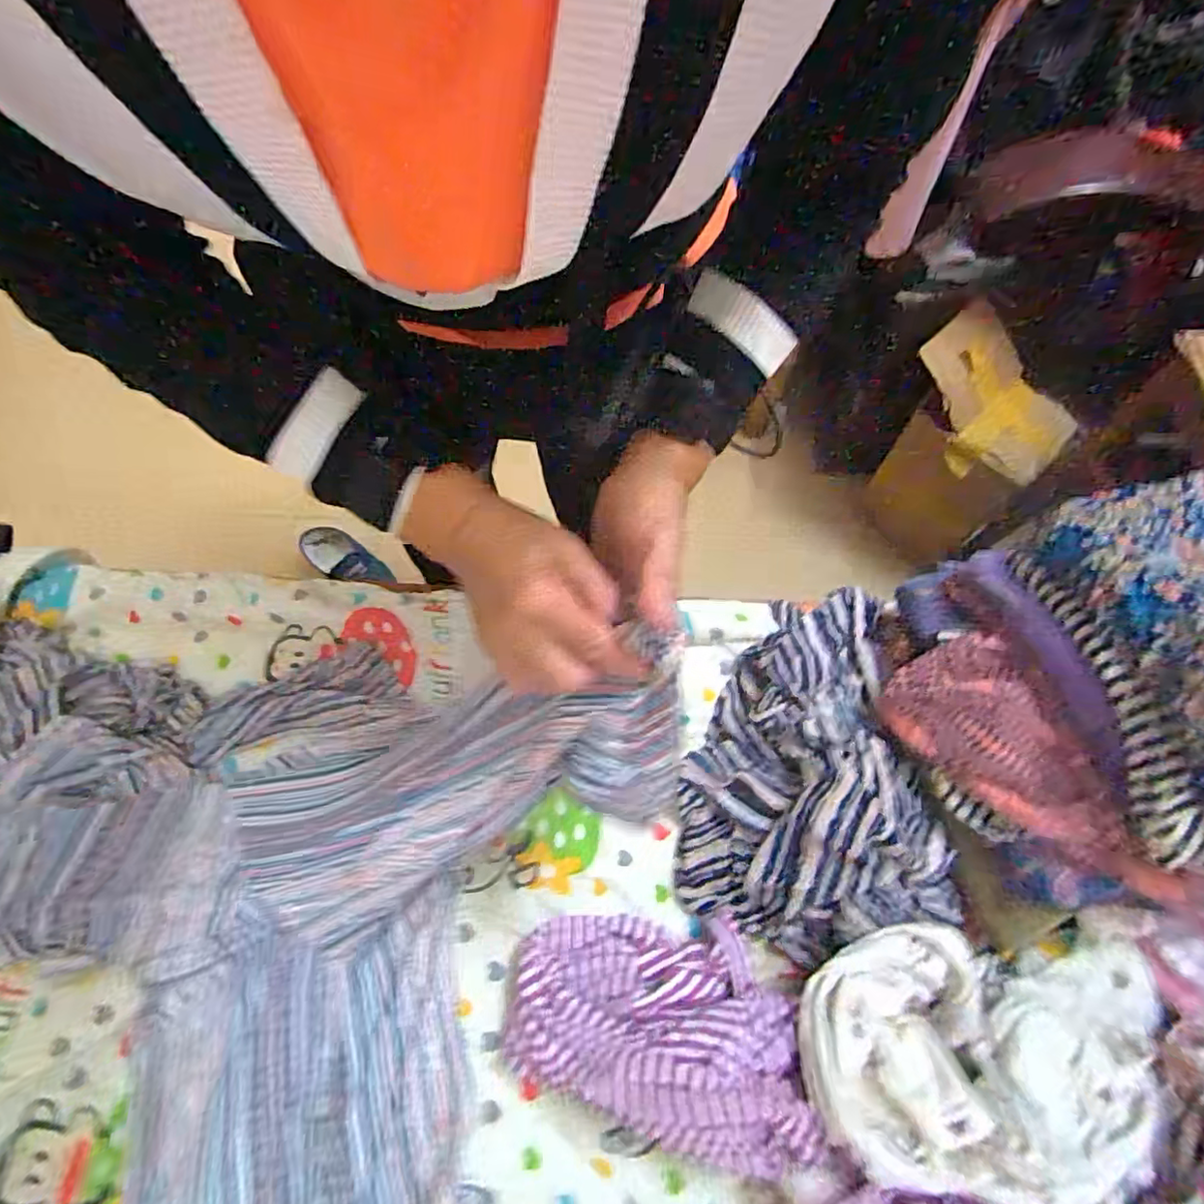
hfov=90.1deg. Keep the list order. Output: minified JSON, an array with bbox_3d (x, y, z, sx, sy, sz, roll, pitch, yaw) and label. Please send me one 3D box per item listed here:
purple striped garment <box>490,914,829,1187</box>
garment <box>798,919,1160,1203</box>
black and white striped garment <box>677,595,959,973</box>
[{"bbox_3d":[0.032,0.315,0.442,0.210,0.078,0.143,0,64,1],"label":"purple striped garment"},{"bbox_3d":[0.280,0.314,0.415,0.277,0.070,0.161,6,64,-13],"label":"garment"},{"bbox_3d":[0.173,0.148,0.525,0.205,0.076,0.291,2,65,2],"label":"black and white striped garment"}]

